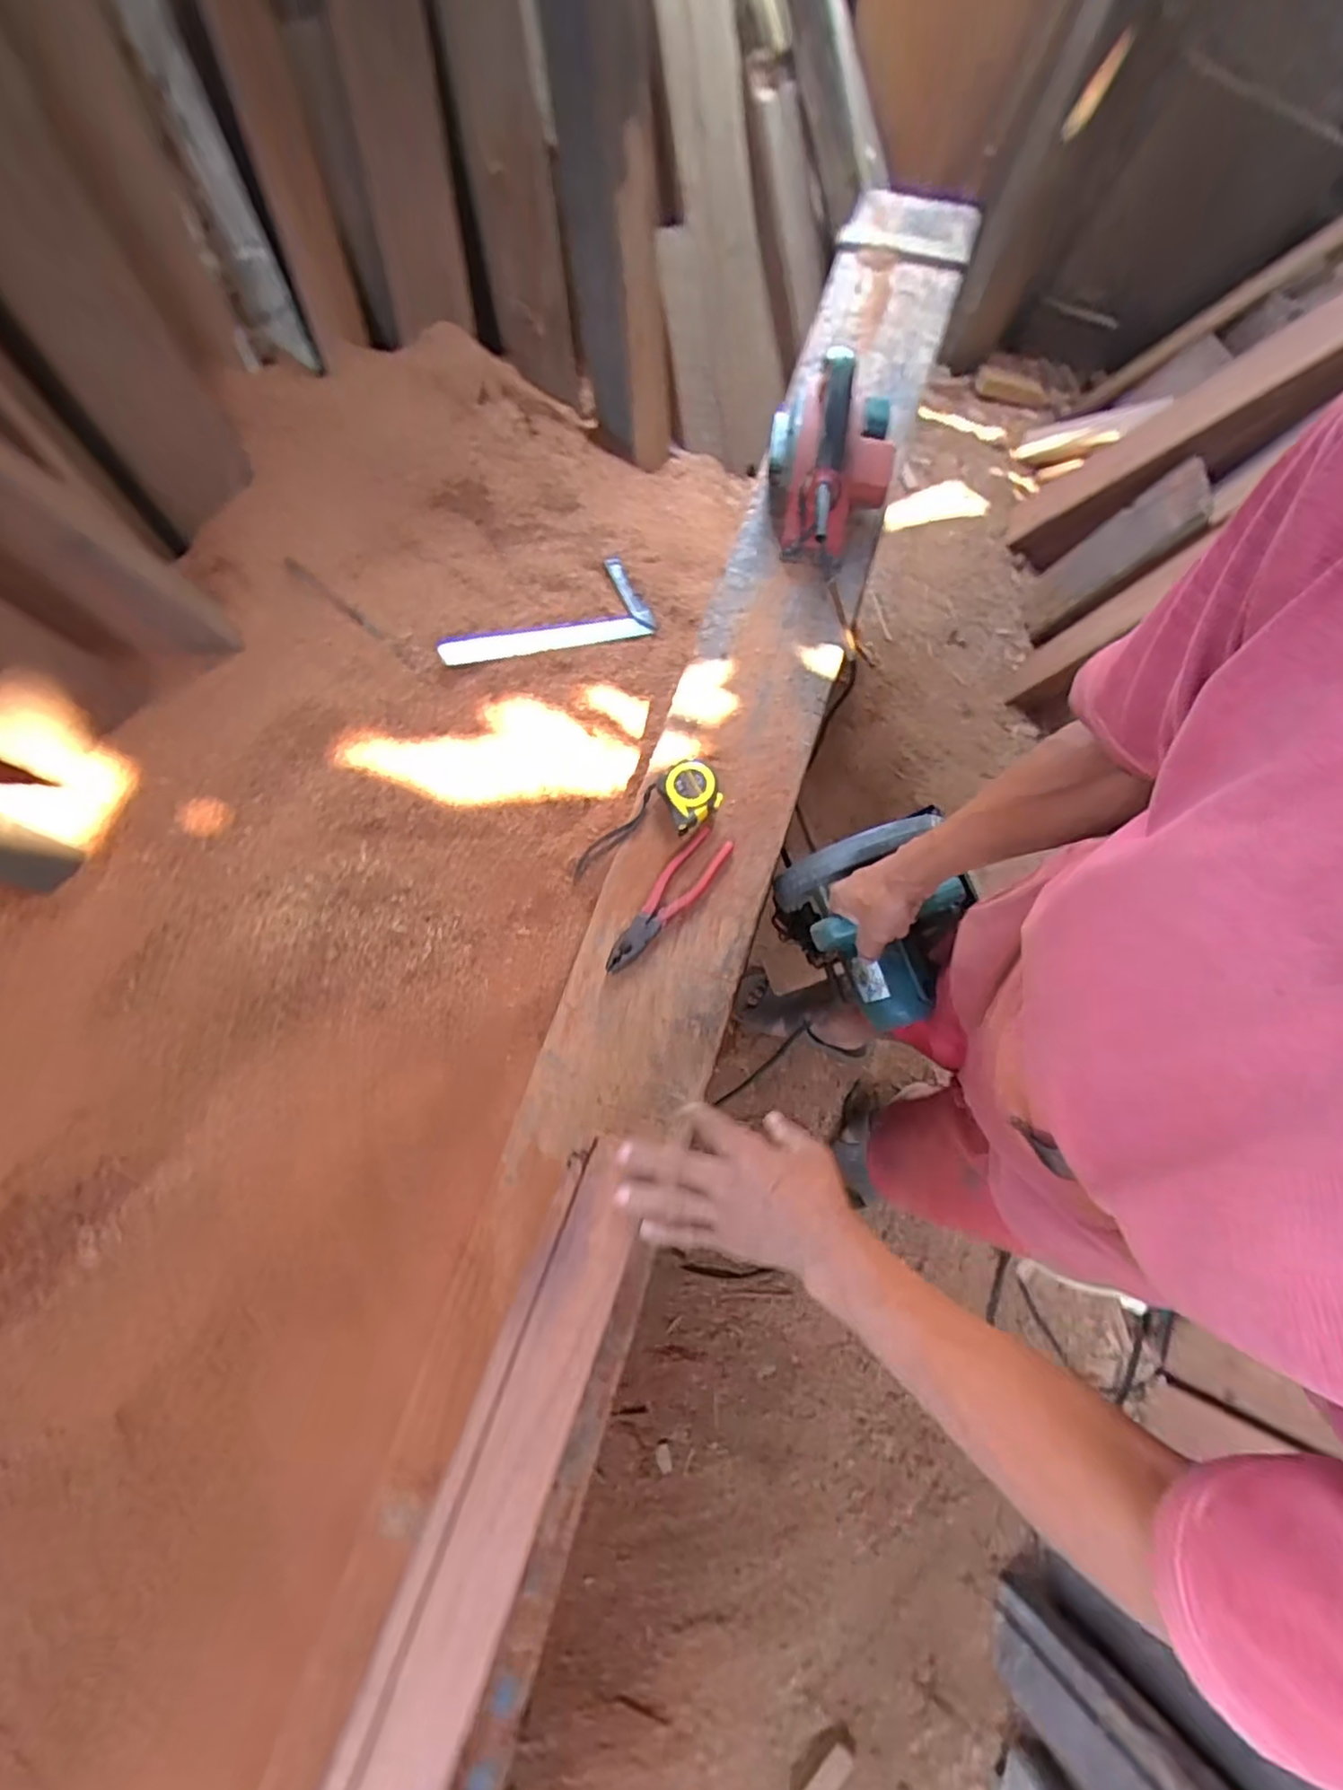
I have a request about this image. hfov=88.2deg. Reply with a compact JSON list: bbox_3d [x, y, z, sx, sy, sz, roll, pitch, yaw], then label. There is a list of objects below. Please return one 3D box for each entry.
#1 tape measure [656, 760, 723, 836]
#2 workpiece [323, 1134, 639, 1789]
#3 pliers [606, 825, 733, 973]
[{"bbox_3d":[0.021,-0.115,0.781,0.063,0.048,0.083,-22,75,-6],"label":"tape measure"},{"bbox_3d":[-0.208,0.641,0.434,0.077,0.032,0.938,19,73,5],"label":"workpiece"},{"bbox_3d":[-0.004,0.007,0.756,0.045,0.018,0.192,38,77,10],"label":"pliers"}]

